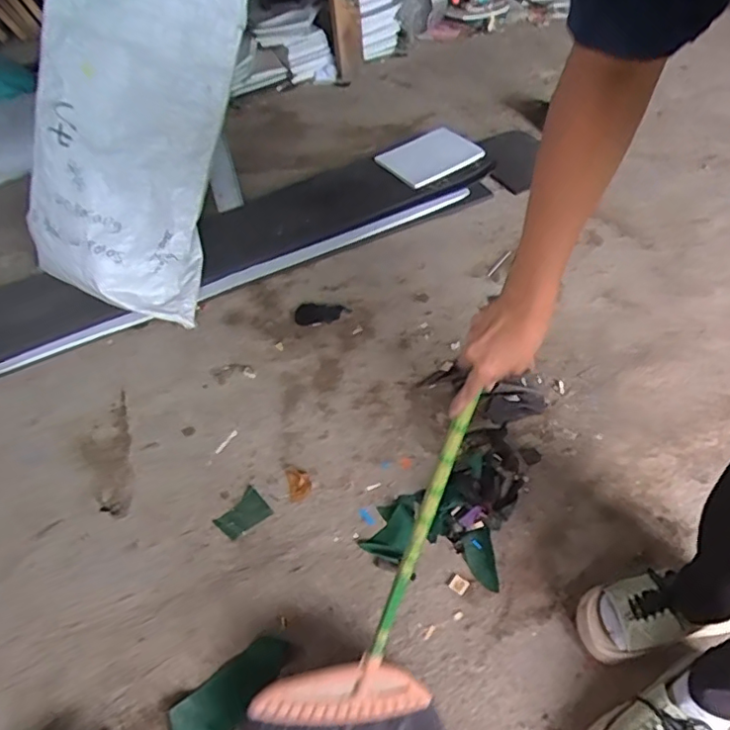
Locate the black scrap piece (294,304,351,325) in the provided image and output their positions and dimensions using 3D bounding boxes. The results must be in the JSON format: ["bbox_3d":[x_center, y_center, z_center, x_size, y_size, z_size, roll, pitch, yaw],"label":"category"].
[{"bbox_3d":[-0.100,-0.122,1.300,0.123,0.005,0.073,-7,48,0],"label":"black scrap piece"}]

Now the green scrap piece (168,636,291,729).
[{"bbox_3d":[-0.189,0.462,0.800,0.187,0.017,0.079,-38,55,-25],"label":"green scrap piece"}]

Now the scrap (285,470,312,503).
[{"bbox_3d":[-0.118,0.213,1.021,0.041,0.004,0.064,-12,48,-4],"label":"scrap"}]

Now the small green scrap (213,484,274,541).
[{"bbox_3d":[-0.216,0.259,0.993,0.086,0.004,0.066,-36,54,-23],"label":"small green scrap"}]

